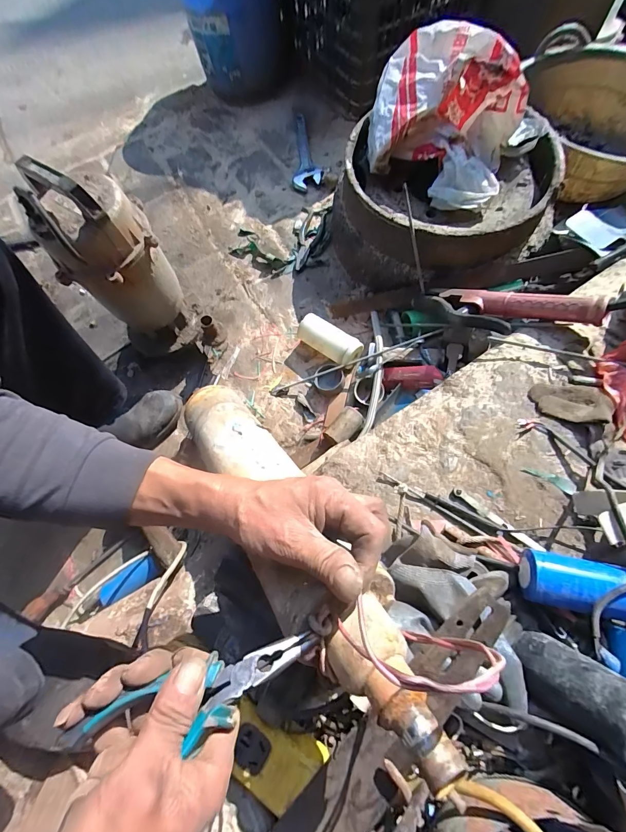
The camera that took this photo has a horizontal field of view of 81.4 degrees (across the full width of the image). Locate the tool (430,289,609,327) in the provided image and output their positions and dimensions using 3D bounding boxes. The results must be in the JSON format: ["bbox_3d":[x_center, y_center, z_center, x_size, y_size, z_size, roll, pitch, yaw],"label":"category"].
[{"bbox_3d":[0.301,-0.175,0.565,0.029,0.033,0.250,-48,44,-15],"label":"tool"}]

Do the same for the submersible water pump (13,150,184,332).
[{"bbox_3d":[-0.290,-0.207,0.592,0.137,0.369,0.130,-33,72,-10],"label":"submersible water pump"}]

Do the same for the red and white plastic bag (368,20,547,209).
[{"bbox_3d":[0.239,-0.538,0.644,0.289,0.145,0.233,35,74,14],"label":"red and white plastic bag"}]

